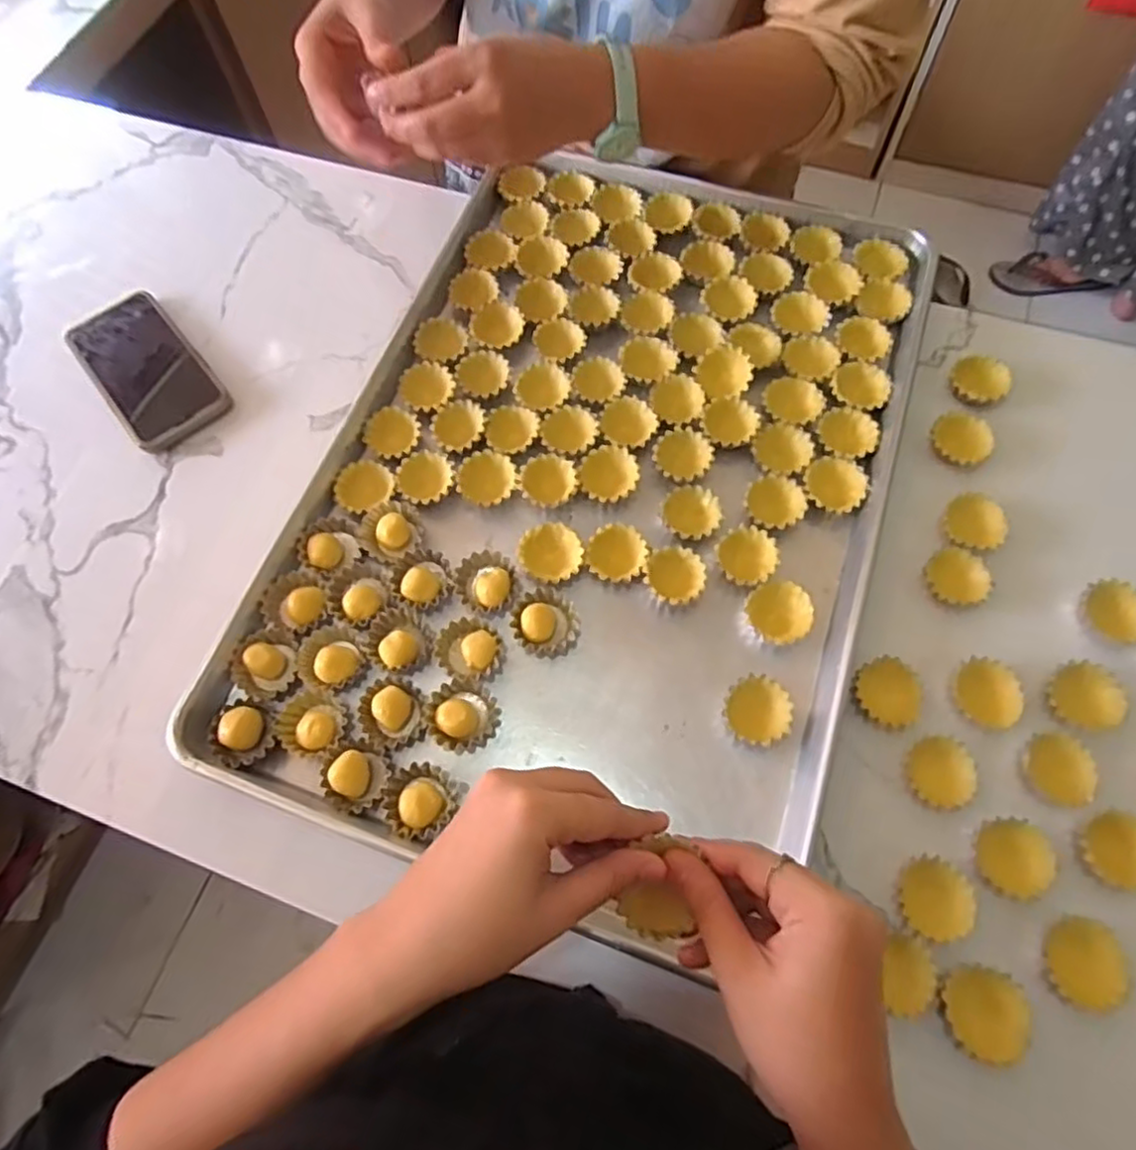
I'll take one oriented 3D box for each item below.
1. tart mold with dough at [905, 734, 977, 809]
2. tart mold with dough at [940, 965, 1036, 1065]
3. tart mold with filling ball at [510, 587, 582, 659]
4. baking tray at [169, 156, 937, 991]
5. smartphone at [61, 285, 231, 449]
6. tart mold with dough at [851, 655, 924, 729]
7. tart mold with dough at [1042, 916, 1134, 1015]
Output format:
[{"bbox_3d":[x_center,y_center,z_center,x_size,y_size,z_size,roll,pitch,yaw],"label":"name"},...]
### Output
[{"bbox_3d":[0.234,0.124,0.423,0.037,0.010,0.043,28,71,12],"label":"tart mold with dough"},{"bbox_3d":[0.225,0.237,0.365,0.041,0.011,0.044,-1,68,2],"label":"tart mold with dough"},{"bbox_3d":[-0.015,0.034,0.475,0.047,0.016,0.043,-1,68,2],"label":"tart mold with filling ball"},{"bbox_3d":[0.027,-0.080,0.514,0.397,0.034,0.587,19,70,8],"label":"baking tray"},{"bbox_3d":[-0.357,-0.173,0.574,0.085,0.016,0.159,-38,71,-13],"label":"smartphone"},{"bbox_3d":[0.211,0.077,0.444,0.046,0.010,0.044,-30,70,-10],"label":"tart mold with dough"},{"bbox_3d":[0.285,0.214,0.371,0.040,0.012,0.045,18,69,9],"label":"tart mold with dough"}]

